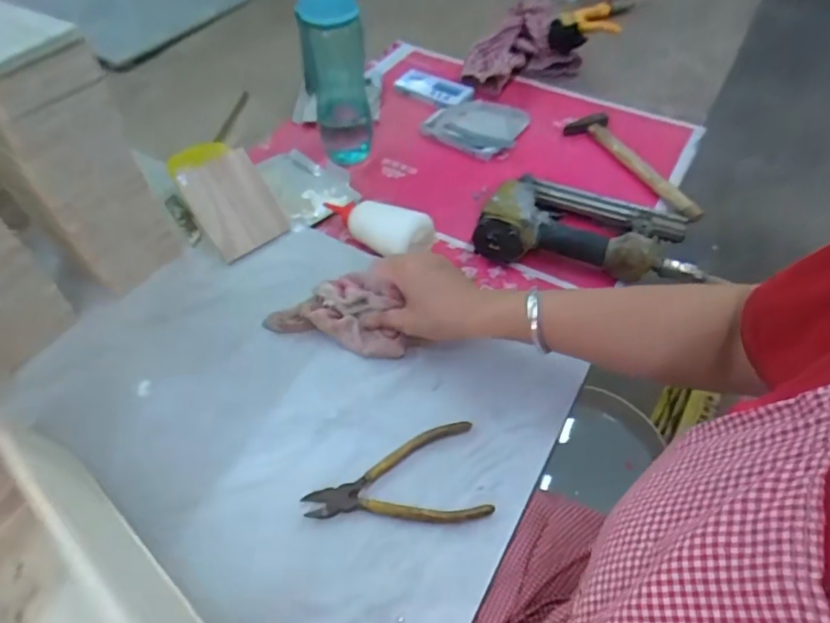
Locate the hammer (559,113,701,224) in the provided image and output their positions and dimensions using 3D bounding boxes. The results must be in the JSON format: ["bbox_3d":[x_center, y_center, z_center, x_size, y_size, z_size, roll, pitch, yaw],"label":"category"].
[{"bbox_3d":[0.312,-0.210,0.742,0.069,0.033,0.268,-23,55,-19],"label":"hammer"}]

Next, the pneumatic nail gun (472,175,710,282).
[{"bbox_3d":[0.204,-0.110,0.637,0.245,0.060,0.149,11,51,8],"label":"pneumatic nail gun"}]

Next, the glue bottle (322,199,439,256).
[{"bbox_3d":[-0.047,-0.104,0.653,0.156,0.060,0.044,15,52,29],"label":"glue bottle"}]

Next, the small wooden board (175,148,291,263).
[{"bbox_3d":[-0.211,-0.125,0.621,0.083,0.111,0.014,-34,21,-19],"label":"small wooden board"}]

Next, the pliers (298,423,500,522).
[{"bbox_3d":[-0.017,0.147,0.452,0.151,0.007,0.085,-10,52,-9],"label":"pliers"}]

